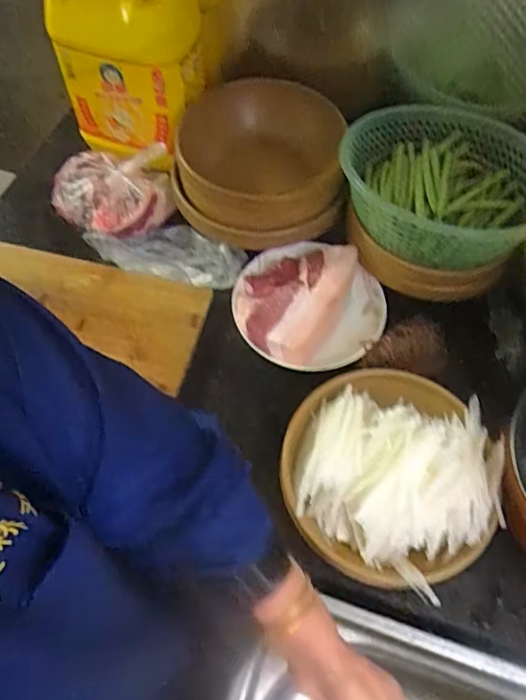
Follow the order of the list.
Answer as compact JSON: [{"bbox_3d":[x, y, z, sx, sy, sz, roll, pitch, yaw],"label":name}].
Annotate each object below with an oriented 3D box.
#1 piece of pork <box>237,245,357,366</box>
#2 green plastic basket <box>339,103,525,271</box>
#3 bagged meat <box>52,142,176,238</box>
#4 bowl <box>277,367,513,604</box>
[{"bbox_3d":[0.040,-0.070,0.717,0.139,0.046,0.170,27,64,14],"label":"piece of pork"},{"bbox_3d":[0.242,-0.211,0.722,0.279,0.104,0.244,-12,62,-7],"label":"green plastic basket"},{"bbox_3d":[-0.213,-0.224,0.812,0.182,0.070,0.130,10,61,5],"label":"bagged meat"},{"bbox_3d":[0.135,0.121,0.588,0.213,0.087,0.227,0,61,0],"label":"bowl"}]

